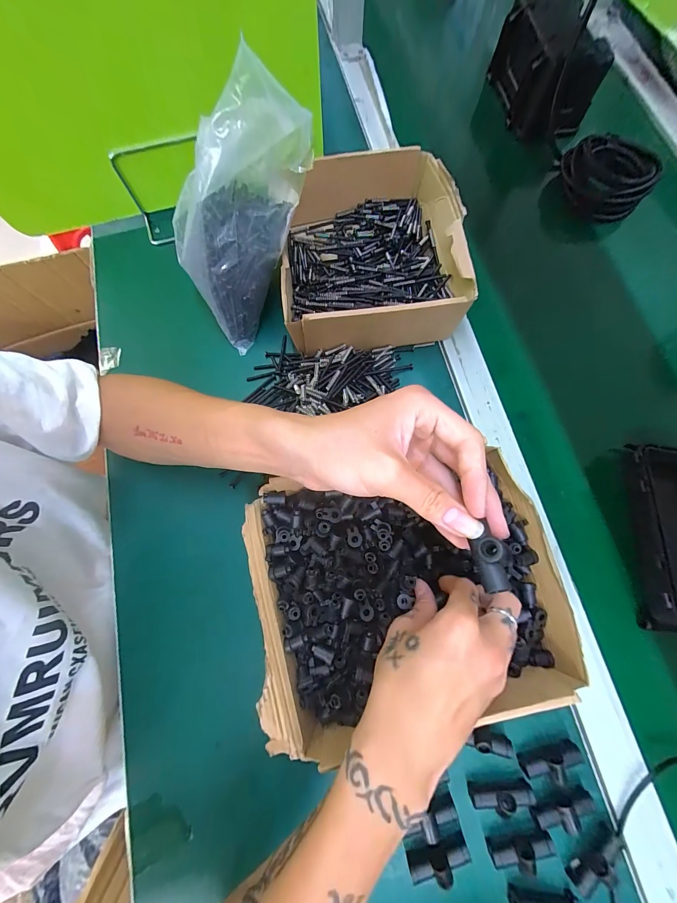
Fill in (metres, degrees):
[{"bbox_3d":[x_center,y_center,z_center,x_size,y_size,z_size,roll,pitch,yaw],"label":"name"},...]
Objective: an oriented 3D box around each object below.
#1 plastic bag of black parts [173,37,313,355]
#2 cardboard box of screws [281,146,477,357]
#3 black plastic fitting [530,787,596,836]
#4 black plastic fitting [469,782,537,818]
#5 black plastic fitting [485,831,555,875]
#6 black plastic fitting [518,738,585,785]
[{"bbox_3d":[-0.091,-0.216,0.314,0.096,0.229,0.086,-30,76,-40],"label":"plastic bag of black parts"},{"bbox_3d":[0.035,-0.227,0.373,0.194,0.069,0.216,-4,75,-2],"label":"cardboard box of screws"},{"bbox_3d":[0.183,0.290,0.262,0.051,0.022,0.016,-16,76,-5],"label":"black plastic fitting"},{"bbox_3d":[0.136,0.286,0.268,0.051,0.018,0.015,-7,75,-3],"label":"black plastic fitting"},{"bbox_3d":[0.147,0.321,0.258,0.051,0.018,0.015,-7,75,-3],"label":"black plastic fitting"},{"bbox_3d":[0.180,0.264,0.273,0.050,0.017,0.020,-10,76,-3],"label":"black plastic fitting"}]

